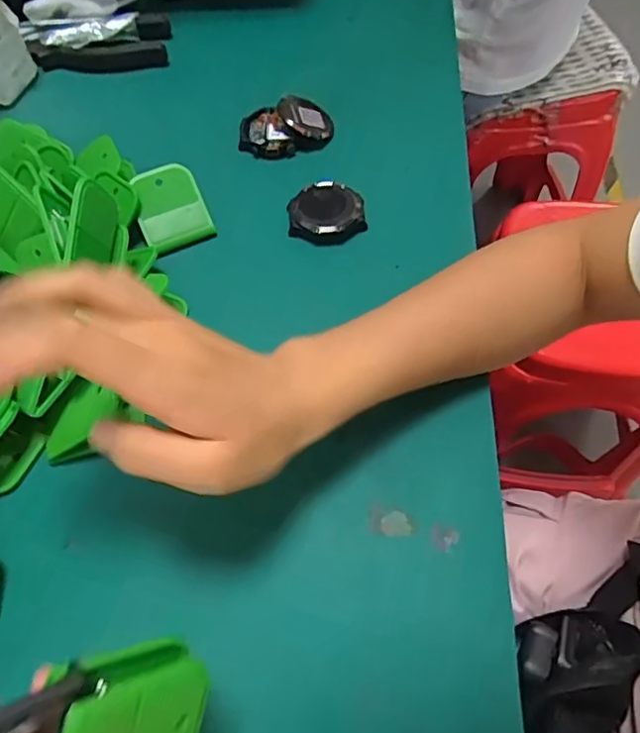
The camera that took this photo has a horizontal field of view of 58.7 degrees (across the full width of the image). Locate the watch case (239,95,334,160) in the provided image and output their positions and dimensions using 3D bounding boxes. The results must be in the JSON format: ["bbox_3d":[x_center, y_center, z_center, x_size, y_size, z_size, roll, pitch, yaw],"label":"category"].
[{"bbox_3d":[-0.027,-0.189,0.445,0.071,0.025,0.048,-9,61,-3],"label":"watch case"}]

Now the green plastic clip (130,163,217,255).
[{"bbox_3d":[-0.103,-0.110,0.395,0.046,0.018,0.055,-21,96,-6],"label":"green plastic clip"}]

